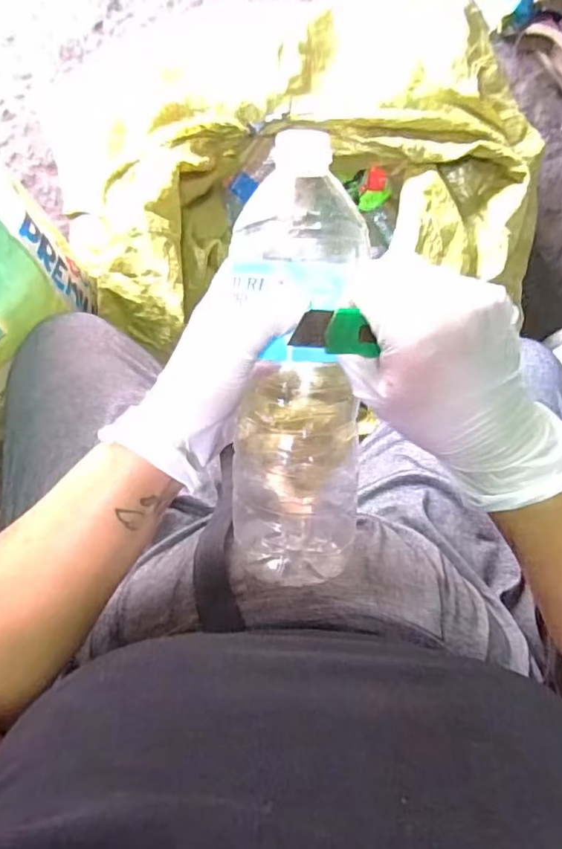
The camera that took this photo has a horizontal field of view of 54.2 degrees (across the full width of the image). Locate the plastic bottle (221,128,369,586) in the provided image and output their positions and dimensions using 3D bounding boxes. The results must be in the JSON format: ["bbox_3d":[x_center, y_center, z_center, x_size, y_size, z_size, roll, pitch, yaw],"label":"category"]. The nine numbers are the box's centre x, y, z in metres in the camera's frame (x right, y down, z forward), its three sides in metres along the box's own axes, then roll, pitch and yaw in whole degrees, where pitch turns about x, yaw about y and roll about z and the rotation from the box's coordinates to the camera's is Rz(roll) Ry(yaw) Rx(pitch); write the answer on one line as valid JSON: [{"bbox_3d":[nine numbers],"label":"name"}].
[{"bbox_3d":[0.013,-0.024,0.311,0.080,0.082,0.243,-1,117,-3],"label":"plastic bottle"}]

